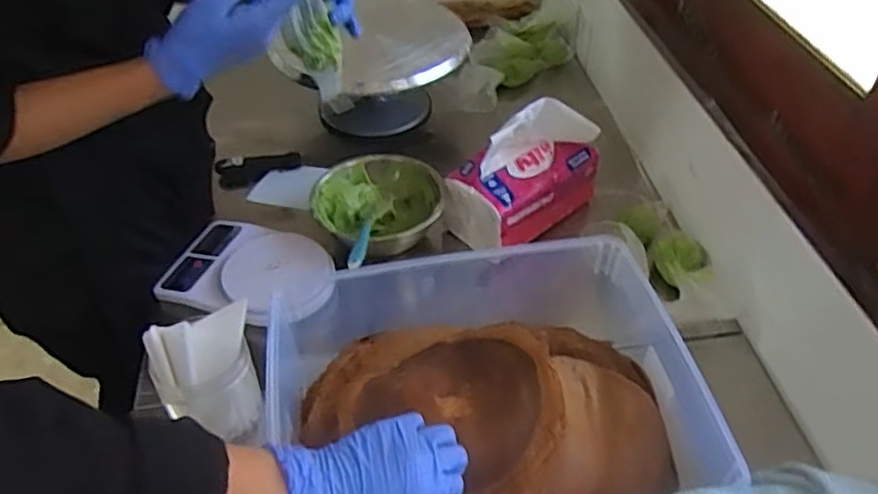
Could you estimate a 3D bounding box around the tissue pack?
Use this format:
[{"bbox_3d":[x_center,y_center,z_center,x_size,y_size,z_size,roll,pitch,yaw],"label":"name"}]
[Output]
[{"bbox_3d":[0.113,-0.107,0.867,0.112,0.145,0.175,33,53,30],"label":"tissue pack"}]

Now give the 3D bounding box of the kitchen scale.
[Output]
[{"bbox_3d":[-0.220,0.027,0.831,0.204,0.035,0.135,13,46,14],"label":"kitchen scale"}]

